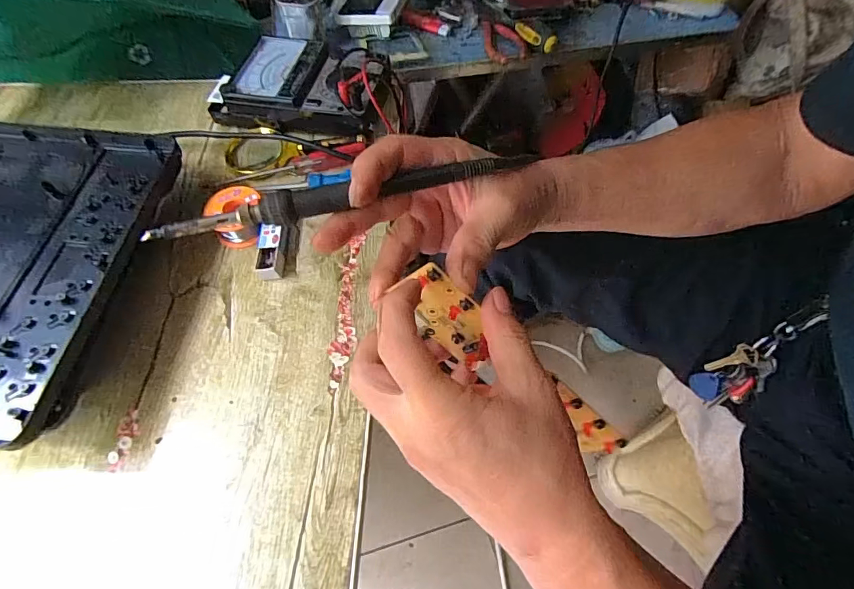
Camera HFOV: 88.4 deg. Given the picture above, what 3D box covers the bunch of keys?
[{"bbox_3d":[0.316,0.066,0.425,0.021,0.140,0.044,-19,58,-41],"label":"bunch of keys"}]

